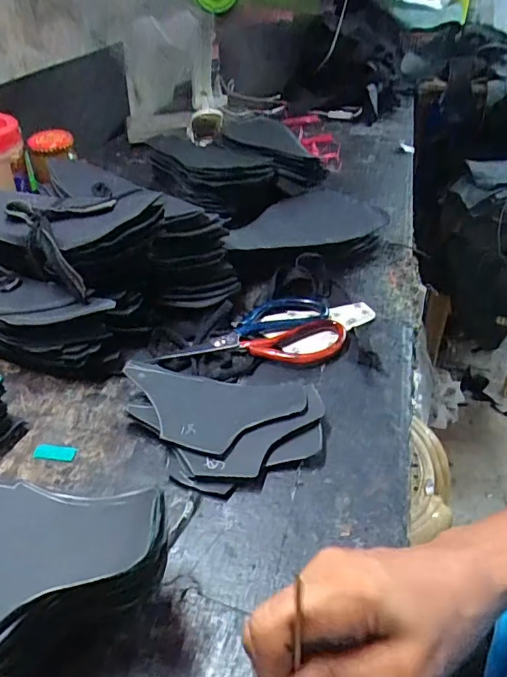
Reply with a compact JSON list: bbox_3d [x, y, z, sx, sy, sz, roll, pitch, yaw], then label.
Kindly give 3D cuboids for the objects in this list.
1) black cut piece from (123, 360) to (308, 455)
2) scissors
[{"bbox_3d":[-0.032,0.053,0.406,0.144,0.013,0.084,3,35,-1],"label":"black cut piece"},{"bbox_3d":[-0.003,-0.003,0.498,0.179,0.013,0.096,-8,37,-8],"label":"scissors"}]

